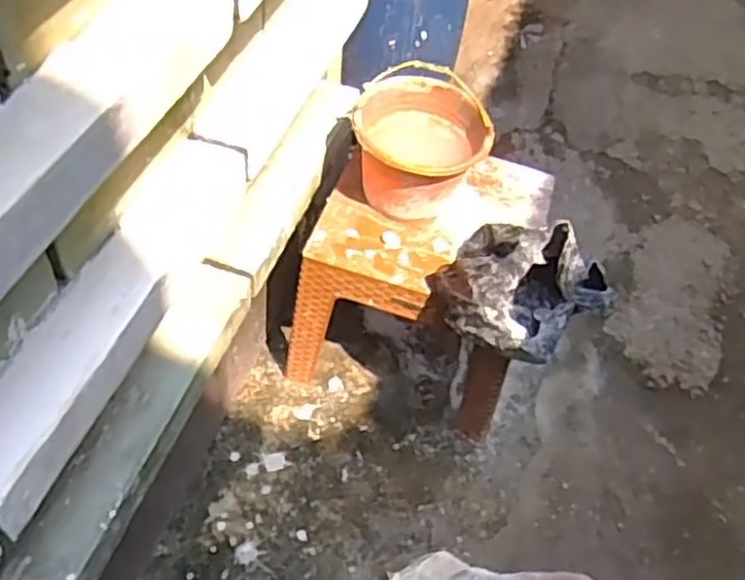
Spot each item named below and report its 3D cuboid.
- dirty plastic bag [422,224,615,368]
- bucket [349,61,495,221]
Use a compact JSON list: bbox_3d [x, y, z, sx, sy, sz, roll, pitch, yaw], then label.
[{"bbox_3d":[0.245,-0.026,1.363,0.216,0.183,0.294,-26,57,-25],"label":"dirty plastic bag"},{"bbox_3d":[0.098,-0.275,1.506,0.255,0.218,0.275,3,49,-3],"label":"bucket"}]

